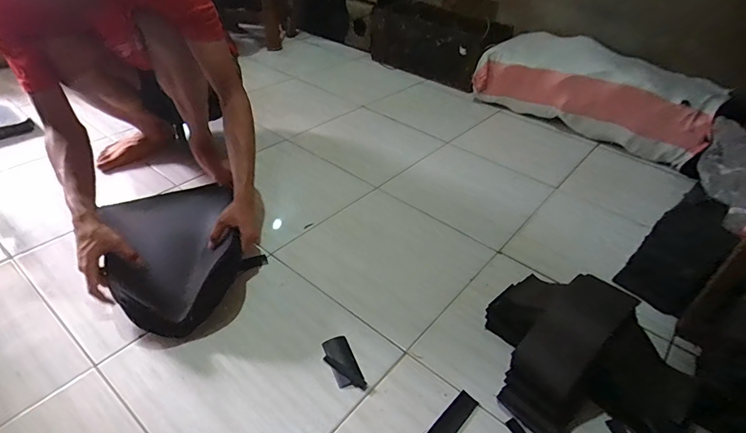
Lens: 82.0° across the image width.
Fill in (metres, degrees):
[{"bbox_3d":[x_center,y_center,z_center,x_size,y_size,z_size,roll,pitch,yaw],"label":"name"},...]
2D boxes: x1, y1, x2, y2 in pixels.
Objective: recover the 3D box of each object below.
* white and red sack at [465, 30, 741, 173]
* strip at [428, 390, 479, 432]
[{"bbox_3d":[0.816,-0.469,1.645,0.841,0.282,0.283,33,46,32],"label":"white and red sack"},{"bbox_3d":[0.135,0.350,0.735,0.035,0.004,0.123,33,46,30],"label":"strip"}]

